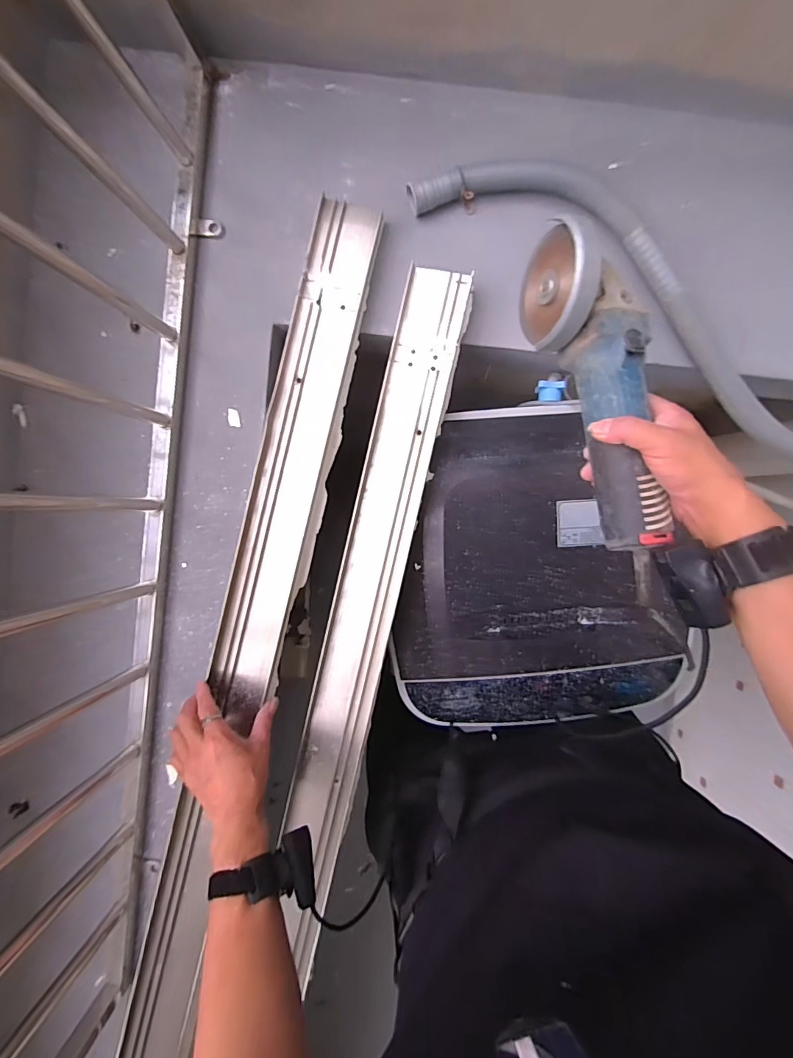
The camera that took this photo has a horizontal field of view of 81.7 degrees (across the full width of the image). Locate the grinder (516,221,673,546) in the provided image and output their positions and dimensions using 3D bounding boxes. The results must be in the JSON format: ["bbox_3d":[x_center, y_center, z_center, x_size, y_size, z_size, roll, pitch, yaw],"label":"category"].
[{"bbox_3d":[0.187,-0.129,0.405,0.084,0.089,0.287,-12,86,-3],"label":"grinder"}]

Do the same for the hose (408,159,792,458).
[{"bbox_3d":[0.428,-0.389,0.570,0.696,0.053,0.441,33,91,-5],"label":"hose"}]

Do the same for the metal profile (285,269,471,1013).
[{"bbox_3d":[-0.033,0.093,0.575,0.086,0.038,0.835,13,92,-5],"label":"metal profile"}]

